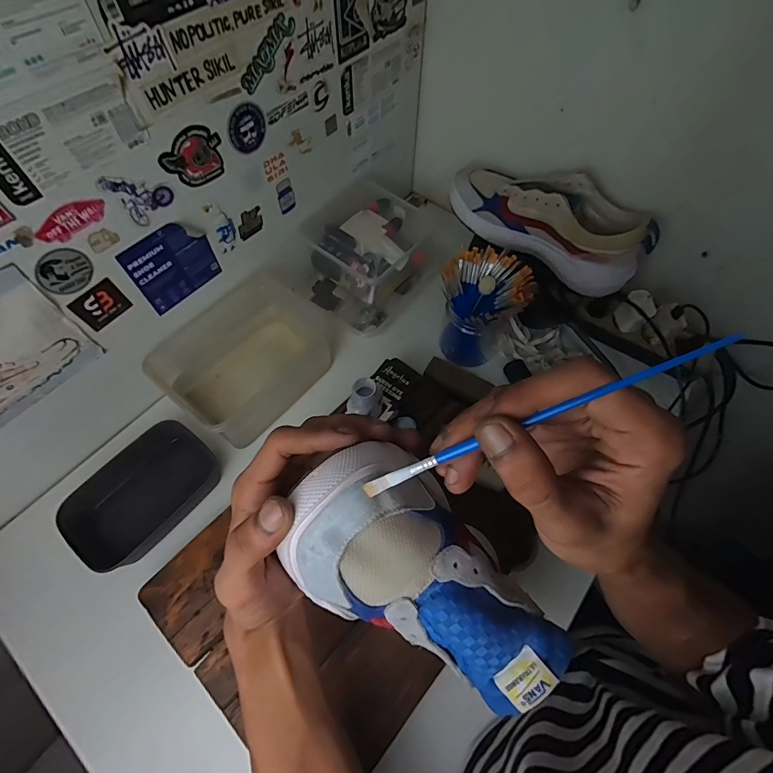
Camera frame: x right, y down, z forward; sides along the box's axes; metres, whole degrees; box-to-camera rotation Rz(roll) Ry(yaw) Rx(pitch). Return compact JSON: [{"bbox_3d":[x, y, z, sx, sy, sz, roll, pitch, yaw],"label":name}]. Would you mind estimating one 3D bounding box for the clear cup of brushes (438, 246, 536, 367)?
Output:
[{"bbox_3d":[0.131,-0.109,0.571,0.112,0.135,0.102,39,68,18],"label":"clear cup of brushes"}]

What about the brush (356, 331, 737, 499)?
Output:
[{"bbox_3d":[0.059,0.017,0.176,0.164,0.005,0.006,-27,61,21],"label":"brush"}]

